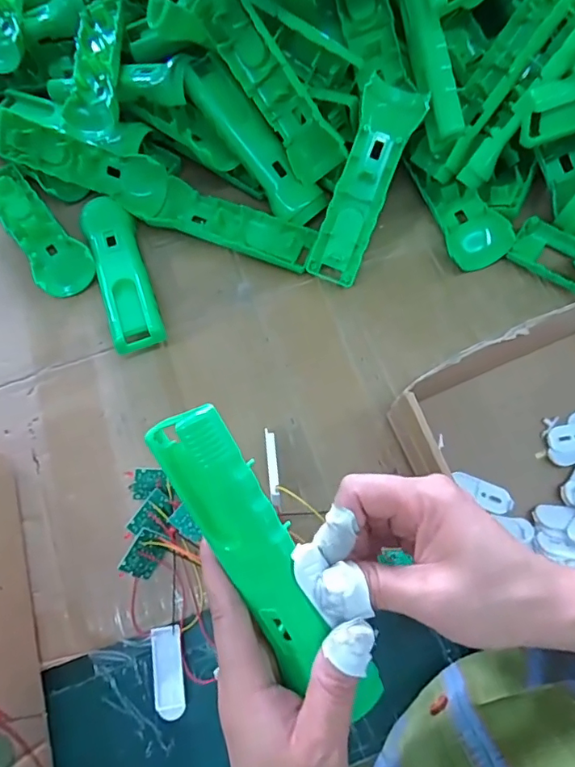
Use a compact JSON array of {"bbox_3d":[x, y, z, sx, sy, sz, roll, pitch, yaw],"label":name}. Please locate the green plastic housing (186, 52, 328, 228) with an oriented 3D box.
[{"bbox_3d":[-0.029,-0.214,0.444,0.038,0.028,0.162,-40,100,-11],"label":"green plastic housing"}]

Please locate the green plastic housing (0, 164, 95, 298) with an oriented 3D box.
[{"bbox_3d":[-0.239,-0.147,0.471,0.049,0.024,0.170,-39,73,-11],"label":"green plastic housing"}]

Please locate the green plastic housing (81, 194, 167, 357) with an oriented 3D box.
[{"bbox_3d":[-0.147,-0.102,0.444,0.043,0.029,0.167,-21,71,-5],"label":"green plastic housing"}]

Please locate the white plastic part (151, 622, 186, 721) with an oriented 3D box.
[{"bbox_3d":[-0.084,0.202,0.355,0.020,0.006,0.058,-8,70,0],"label":"white plastic part"}]

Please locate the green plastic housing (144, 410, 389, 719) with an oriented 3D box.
[{"bbox_3d":[-0.010,0.085,0.232,0.036,0.018,0.160,-29,98,-8],"label":"green plastic housing"}]

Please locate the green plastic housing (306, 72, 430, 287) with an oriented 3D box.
[{"bbox_3d":[0.064,-0.165,0.425,0.045,0.024,0.162,22,101,8],"label":"green plastic housing"}]

